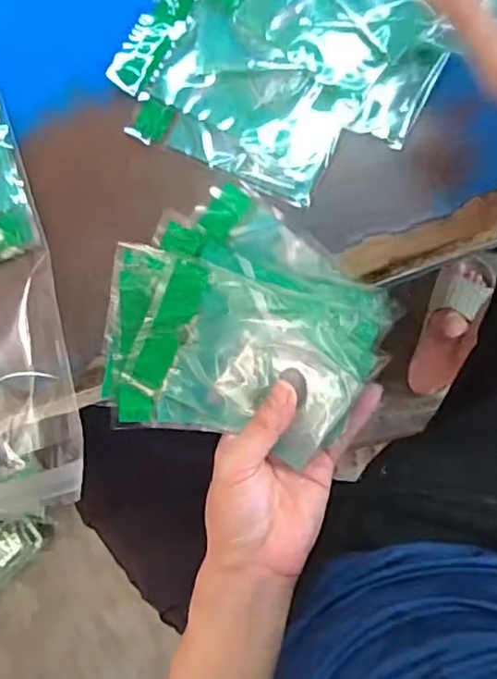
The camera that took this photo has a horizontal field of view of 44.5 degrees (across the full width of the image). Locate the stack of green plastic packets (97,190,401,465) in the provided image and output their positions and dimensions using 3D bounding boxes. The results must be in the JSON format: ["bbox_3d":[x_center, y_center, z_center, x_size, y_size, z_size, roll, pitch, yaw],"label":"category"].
[{"bbox_3d":[-0.009,0.001,0.390,0.169,0.052,0.157,28,122,-3],"label":"stack of green plastic packets"}]

